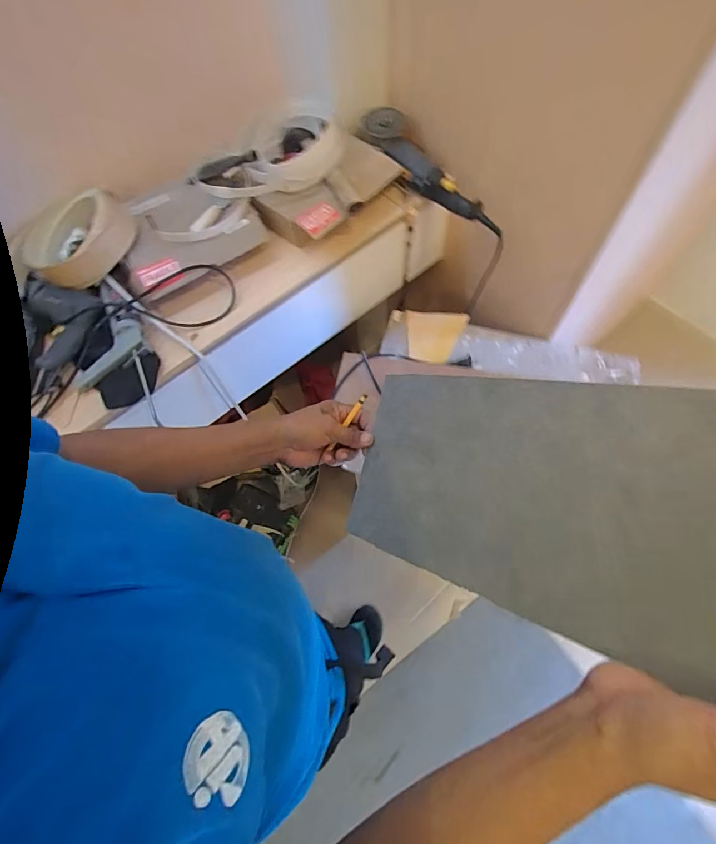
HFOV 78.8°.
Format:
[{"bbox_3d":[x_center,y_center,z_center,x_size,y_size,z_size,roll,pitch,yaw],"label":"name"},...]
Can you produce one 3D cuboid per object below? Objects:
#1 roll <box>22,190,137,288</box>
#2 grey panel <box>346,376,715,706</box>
[{"bbox_3d":[-0.536,-0.357,0.835,0.205,0.060,0.170,-41,69,-15],"label":"roll"},{"bbox_3d":[0.200,0.073,0.351,0.545,0.012,0.208,10,83,47],"label":"grey panel"}]

